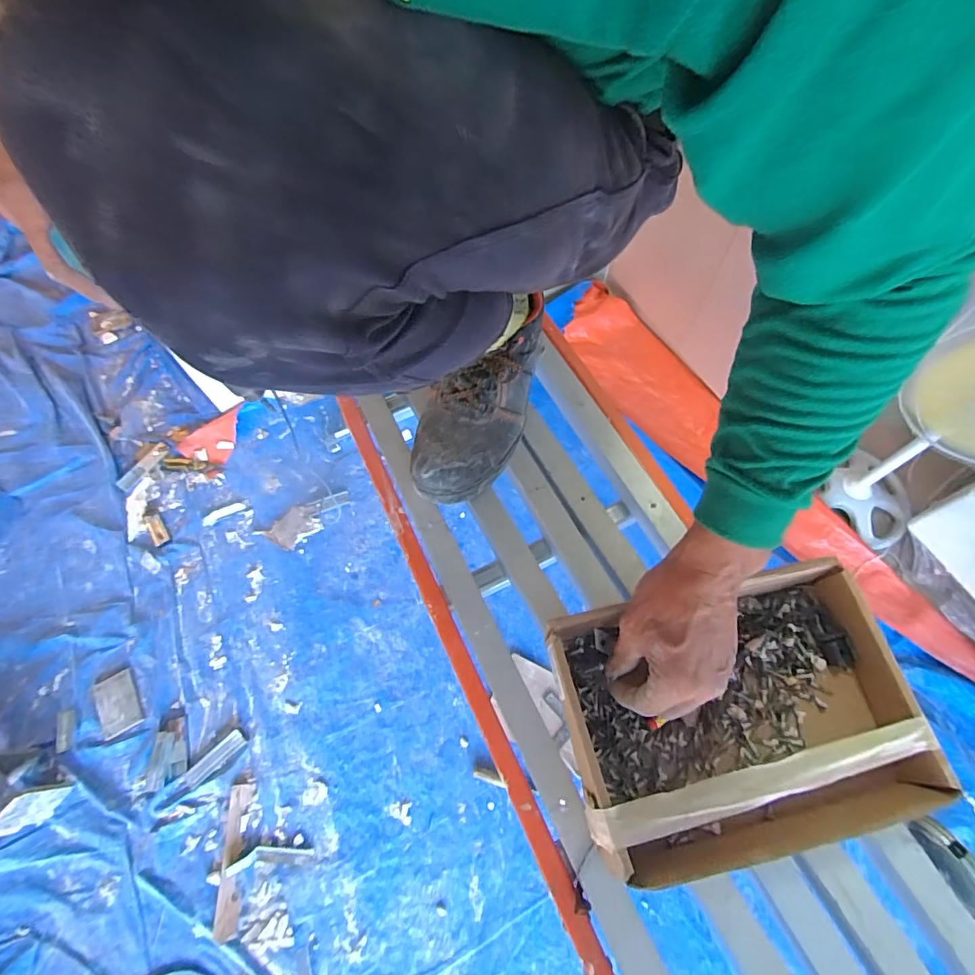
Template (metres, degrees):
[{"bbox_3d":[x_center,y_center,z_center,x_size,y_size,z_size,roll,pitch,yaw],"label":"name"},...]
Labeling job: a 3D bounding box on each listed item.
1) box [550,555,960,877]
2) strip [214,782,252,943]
[{"bbox_3d":[0.207,0.190,0.423,0.276,0.052,0.203,-10,65,-4],"label":"box"},{"bbox_3d":[-0.678,0.986,1.304,0.059,0.020,0.333,-6,64,-2],"label":"strip"}]

